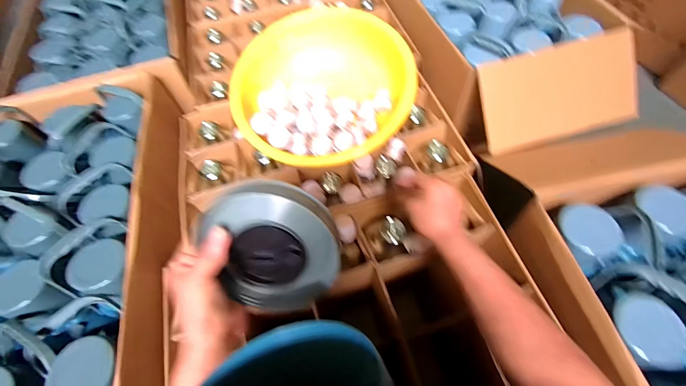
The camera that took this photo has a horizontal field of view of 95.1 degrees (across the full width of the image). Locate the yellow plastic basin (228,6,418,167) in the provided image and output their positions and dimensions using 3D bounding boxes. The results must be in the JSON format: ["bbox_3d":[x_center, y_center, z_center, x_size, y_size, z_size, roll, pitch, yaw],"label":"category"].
[{"bbox_3d":[-0.045,-0.207,0.640,0.280,0.130,0.296,-2,60,3],"label":"yellow plastic basin"}]

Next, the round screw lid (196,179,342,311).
[{"bbox_3d":[-0.062,0.053,0.297,0.114,0.127,0.035,-11,15,8],"label":"round screw lid"}]

